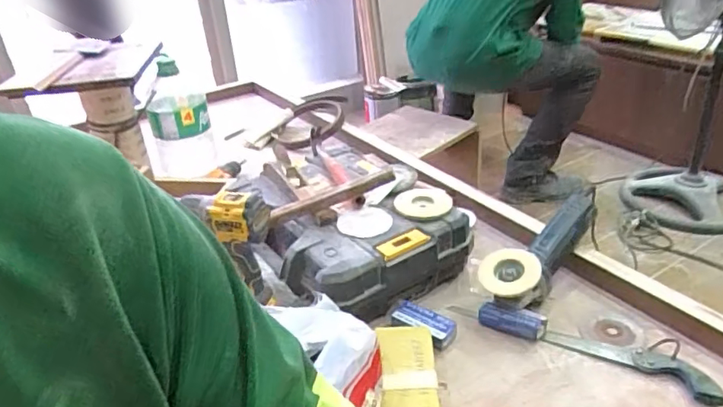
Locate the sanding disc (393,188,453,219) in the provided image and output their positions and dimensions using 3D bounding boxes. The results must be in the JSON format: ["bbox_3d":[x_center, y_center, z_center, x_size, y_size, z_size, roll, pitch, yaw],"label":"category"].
[{"bbox_3d":[0.115,-0.003,0.984,0.095,0.016,0.094,-4,30,2],"label":"sanding disc"}]

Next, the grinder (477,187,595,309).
[{"bbox_3d":[0.323,0.071,0.954,0.094,0.082,0.350,21,38,37],"label":"grinder"}]

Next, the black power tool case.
[{"bbox_3d":[0.033,0.097,0.943,0.308,0.118,0.165,-21,34,-26],"label":"black power tool case"}]

